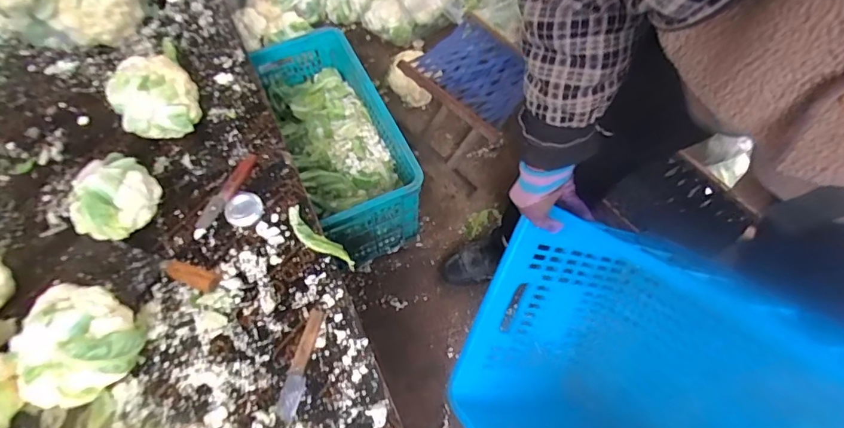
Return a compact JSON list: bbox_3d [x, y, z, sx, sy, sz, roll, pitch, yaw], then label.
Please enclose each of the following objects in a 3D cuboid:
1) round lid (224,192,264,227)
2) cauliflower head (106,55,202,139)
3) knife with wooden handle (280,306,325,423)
[{"bbox_3d":[-0.319,-0.009,0.853,0.067,0.009,0.064,0,63,-1],"label":"round lid"},{"bbox_3d":[-0.506,-0.219,0.904,0.142,0.105,0.140,0,63,-1],"label":"cauliflower head"},{"bbox_3d":[-0.186,0.225,0.728,0.031,0.020,0.164,11,64,4],"label":"knife with wooden handle"}]

